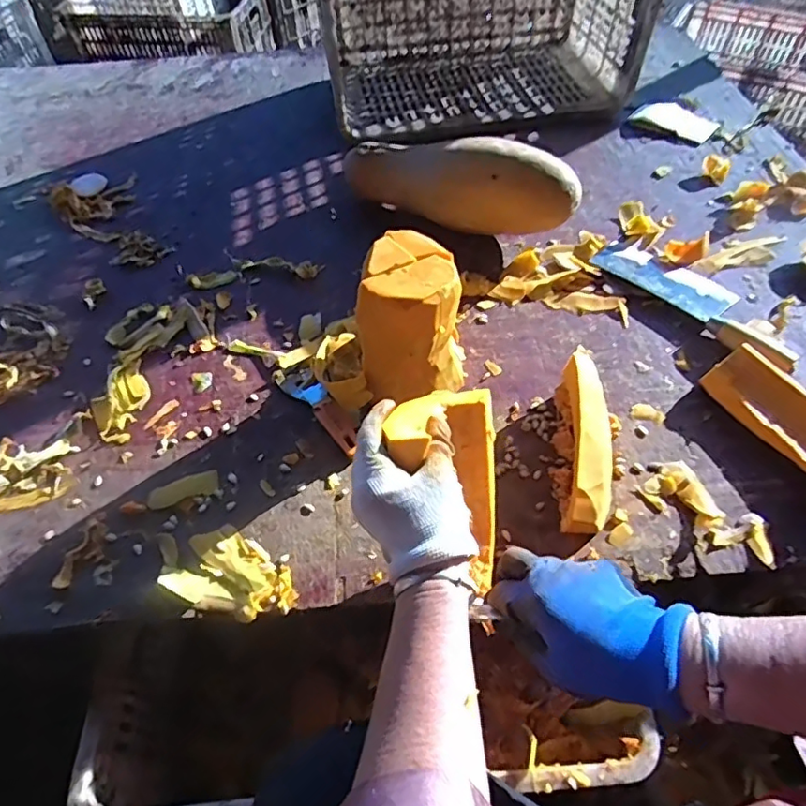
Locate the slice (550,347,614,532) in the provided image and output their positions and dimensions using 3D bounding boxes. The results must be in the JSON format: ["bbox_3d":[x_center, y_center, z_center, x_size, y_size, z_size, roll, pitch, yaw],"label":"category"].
[{"bbox_3d":[0.188,0.038,0.569,0.059,0.063,0.182,8,54,8],"label":"slice"}]

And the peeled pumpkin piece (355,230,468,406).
[{"bbox_3d":[0.017,-0.085,0.608,0.100,0.170,0.129,11,54,10],"label":"peeled pumpkin piece"}]

